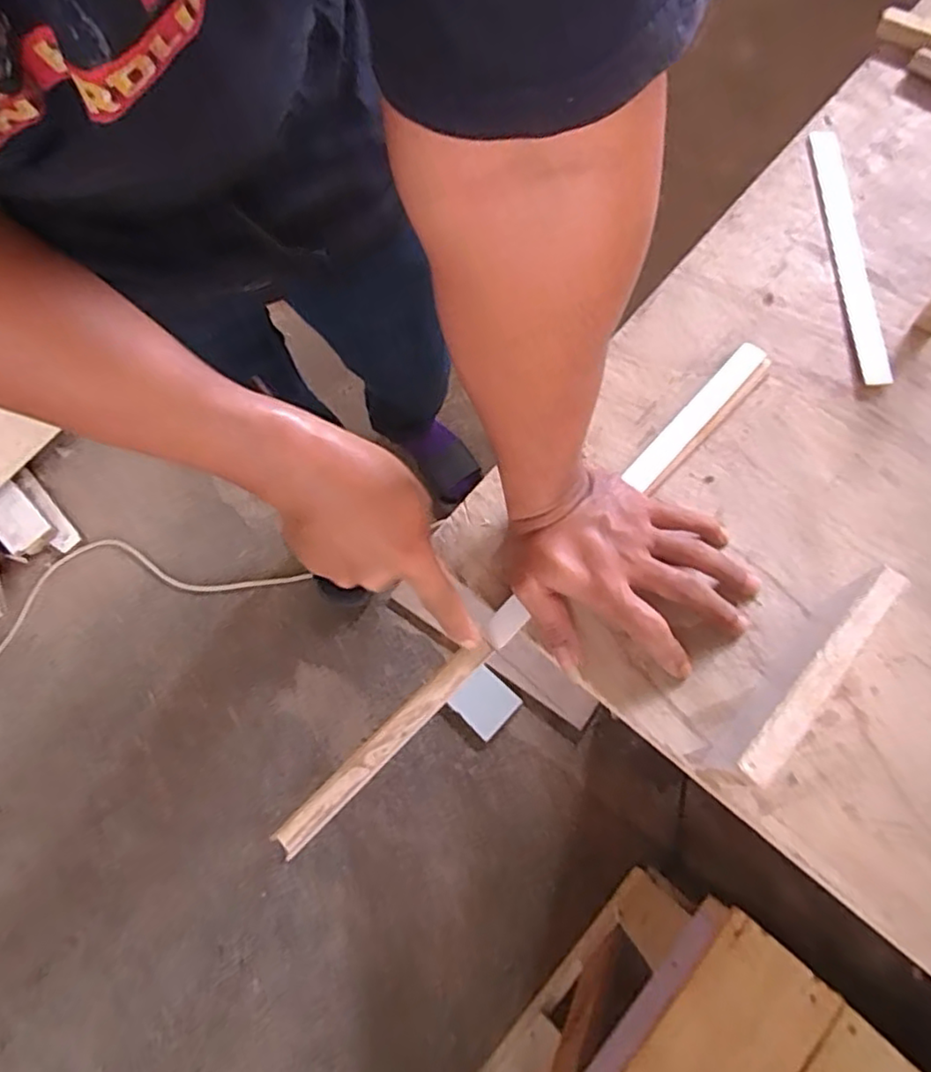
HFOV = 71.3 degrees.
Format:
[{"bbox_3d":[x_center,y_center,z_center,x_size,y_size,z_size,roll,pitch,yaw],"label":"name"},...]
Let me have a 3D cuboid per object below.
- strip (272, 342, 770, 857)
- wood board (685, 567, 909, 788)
[{"bbox_3d":[0.054,0.032,0.469,0.027,0.013,0.491,42,80,15],"label":"strip"},{"bbox_3d":[0.198,0.087,0.389,0.022,0.090,0.141,41,79,18],"label":"wood board"}]

